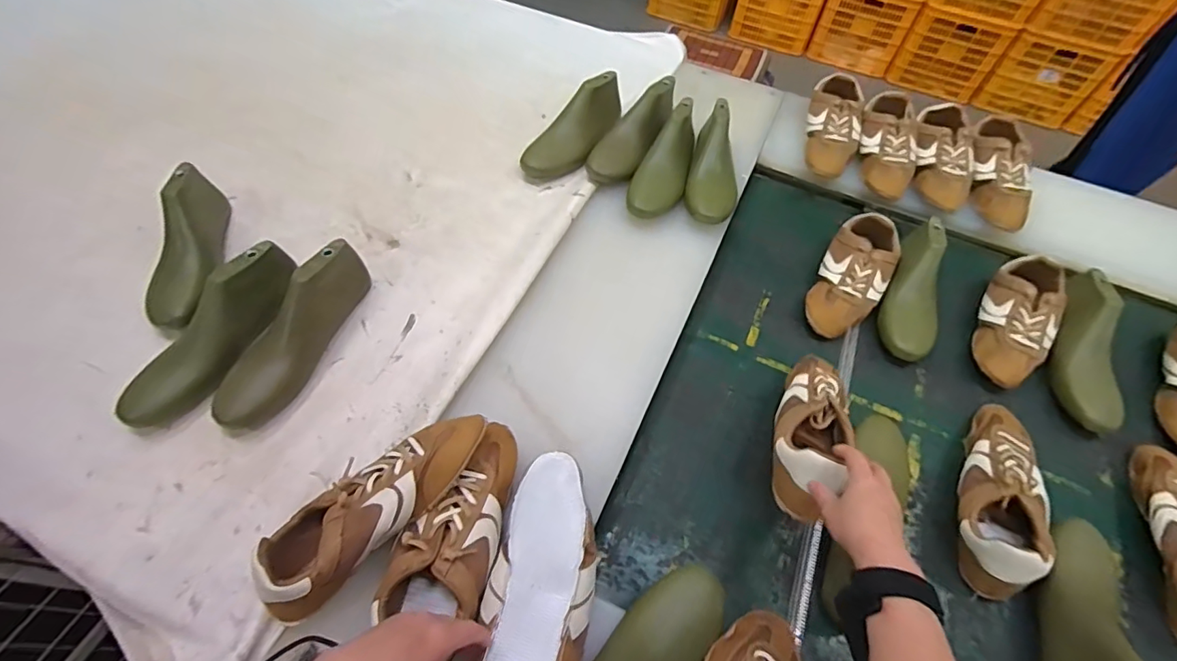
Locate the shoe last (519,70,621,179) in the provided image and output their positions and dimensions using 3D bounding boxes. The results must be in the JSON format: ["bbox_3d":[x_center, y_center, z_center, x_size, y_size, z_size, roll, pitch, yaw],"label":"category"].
[{"bbox_3d":[-0.021,-0.370,0.928,0.083,0.078,0.255,33,73,17],"label":"shoe last"}]

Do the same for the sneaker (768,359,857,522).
[{"bbox_3d":[0.288,0.113,0.640,0.092,0.078,0.239,22,46,11],"label":"sneaker"}]

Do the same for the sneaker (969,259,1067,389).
[{"bbox_3d":[0.683,-0.012,0.812,0.097,0.080,0.241,27,58,14],"label":"sneaker"}]

